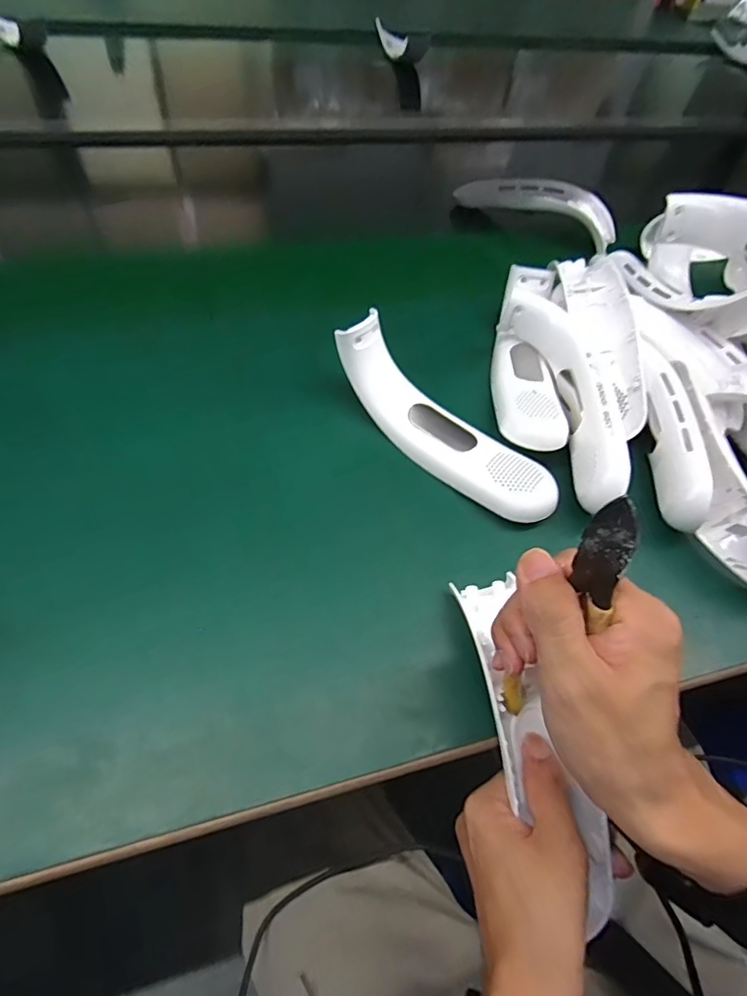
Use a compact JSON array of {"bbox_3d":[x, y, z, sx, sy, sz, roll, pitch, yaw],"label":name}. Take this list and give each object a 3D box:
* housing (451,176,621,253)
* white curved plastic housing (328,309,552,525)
[{"bbox_3d":[0.202,-0.359,0.622,0.193,0.038,0.056,31,58,14],"label":"housing"},{"bbox_3d":[0.052,-0.055,0.377,0.192,0.057,0.051,38,60,19],"label":"white curved plastic housing"}]

